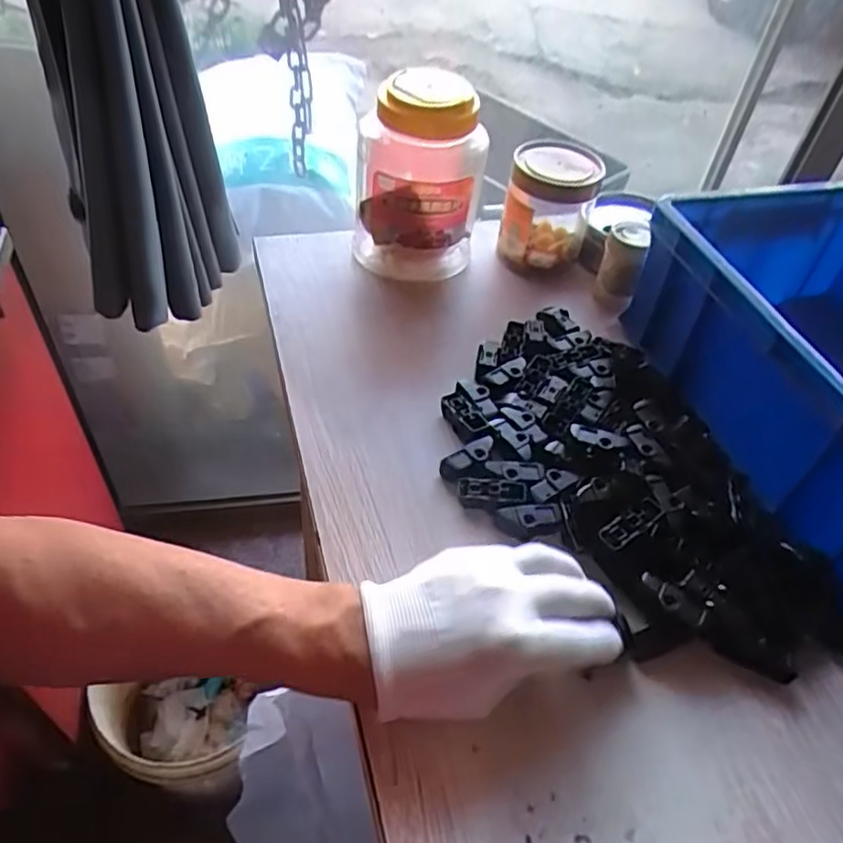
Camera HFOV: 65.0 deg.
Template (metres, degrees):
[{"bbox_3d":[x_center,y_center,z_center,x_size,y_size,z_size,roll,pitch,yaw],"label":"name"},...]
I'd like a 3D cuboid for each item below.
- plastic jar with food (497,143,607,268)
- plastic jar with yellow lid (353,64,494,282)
[{"bbox_3d":[0.128,-0.219,0.662,0.084,0.095,0.092,3,47,-4],"label":"plastic jar with food"},{"bbox_3d":[0.000,-0.241,0.635,0.117,0.159,0.136,6,47,-1],"label":"plastic jar with yellow lid"}]

